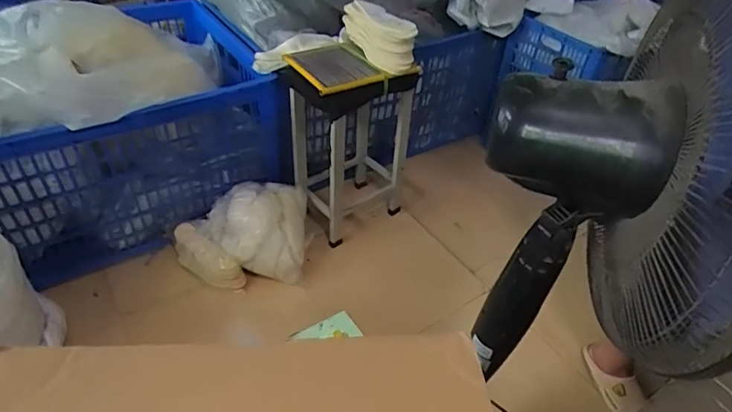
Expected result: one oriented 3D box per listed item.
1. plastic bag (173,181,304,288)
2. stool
[{"bbox_3d":[-0.403,0.062,1.554,0.412,0.253,0.302,-2,41,-7],"label":"plastic bag"},{"bbox_3d":[-0.042,-0.233,1.663,0.421,0.589,0.315,-28,50,-31],"label":"stool"}]

